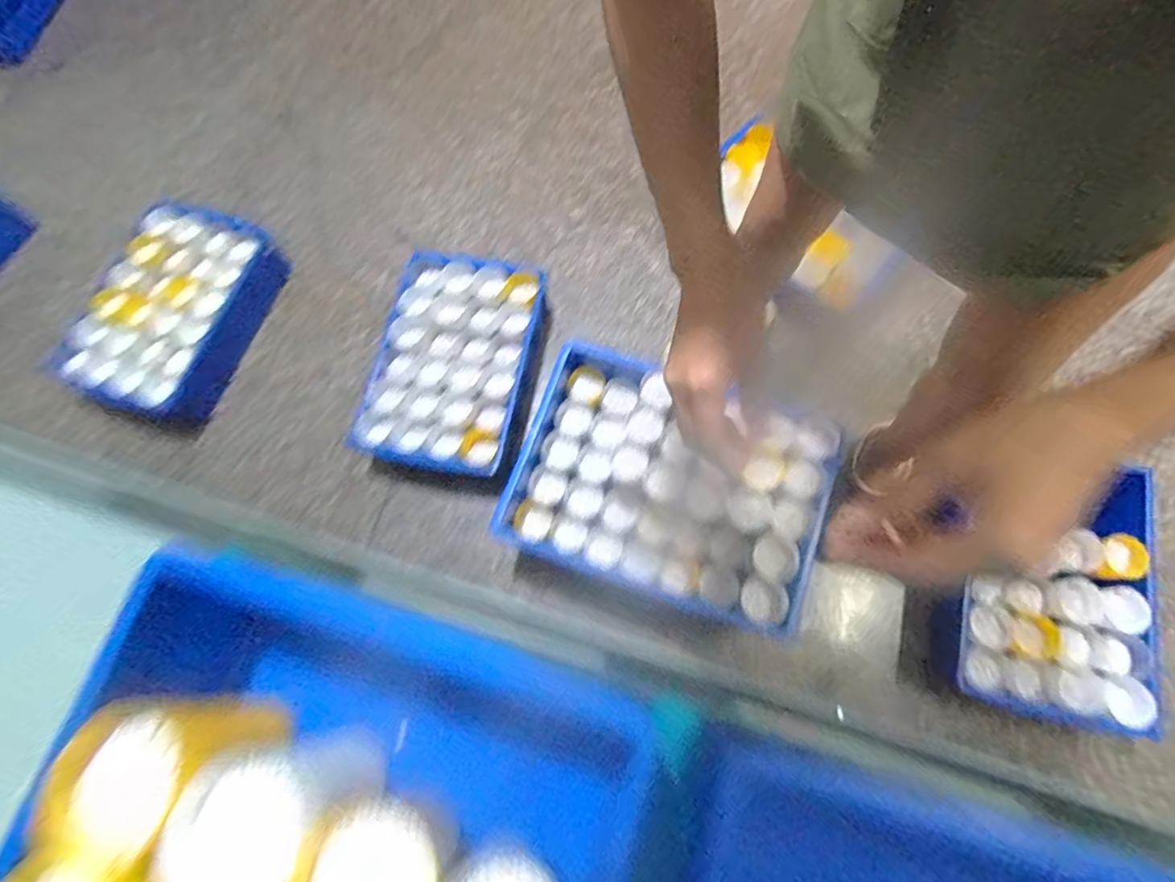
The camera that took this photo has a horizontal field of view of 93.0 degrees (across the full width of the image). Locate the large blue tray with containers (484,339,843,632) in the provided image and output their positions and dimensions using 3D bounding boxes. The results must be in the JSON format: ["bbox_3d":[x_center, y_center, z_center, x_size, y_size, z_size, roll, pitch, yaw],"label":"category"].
[{"bbox_3d":[0.132,0.060,0.909,0.467,0.108,0.354,19,75,8],"label":"large blue tray with containers"}]

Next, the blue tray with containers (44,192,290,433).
[{"bbox_3d":[-0.812,-0.258,1.116,0.281,0.136,0.423,20,75,8],"label":"blue tray with containers"}]

